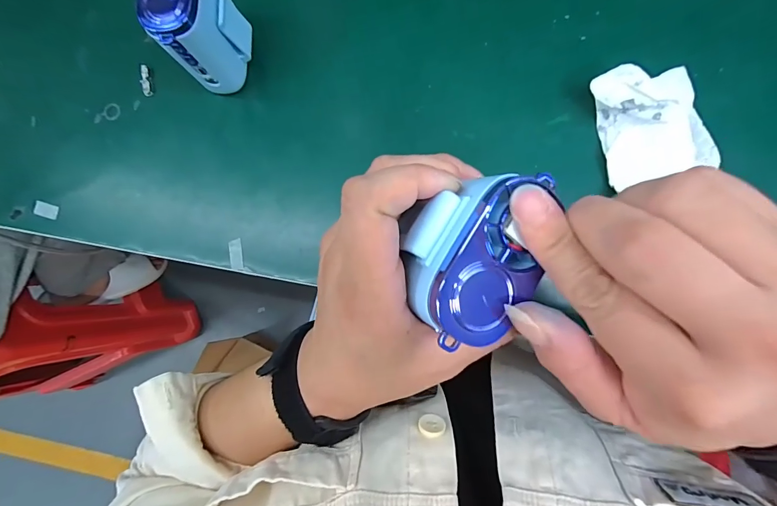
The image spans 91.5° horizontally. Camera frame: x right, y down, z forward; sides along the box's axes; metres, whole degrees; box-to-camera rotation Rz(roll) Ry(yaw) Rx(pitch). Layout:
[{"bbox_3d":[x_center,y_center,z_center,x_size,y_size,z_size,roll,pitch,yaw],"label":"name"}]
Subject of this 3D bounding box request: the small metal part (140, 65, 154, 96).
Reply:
[{"bbox_3d":[-0.203,-0.146,0.317,0.006,0.008,0.029,-12,85,2],"label":"small metal part"}]

